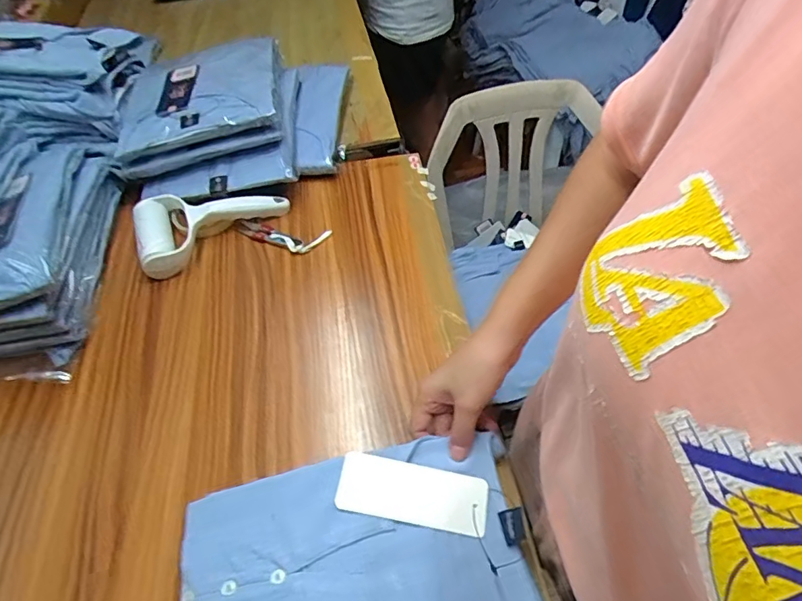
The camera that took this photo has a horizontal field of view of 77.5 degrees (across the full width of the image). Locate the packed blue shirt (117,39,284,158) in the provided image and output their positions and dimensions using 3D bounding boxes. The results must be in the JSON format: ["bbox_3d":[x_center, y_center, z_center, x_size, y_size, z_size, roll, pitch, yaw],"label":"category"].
[{"bbox_3d":[-0.277,-0.294,0.693,0.206,0.029,0.216,-9,51,-3],"label":"packed blue shirt"}]

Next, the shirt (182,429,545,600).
[{"bbox_3d":[-0.029,0.213,0.365,0.258,0.019,0.202,-15,52,-8],"label":"shirt"}]

